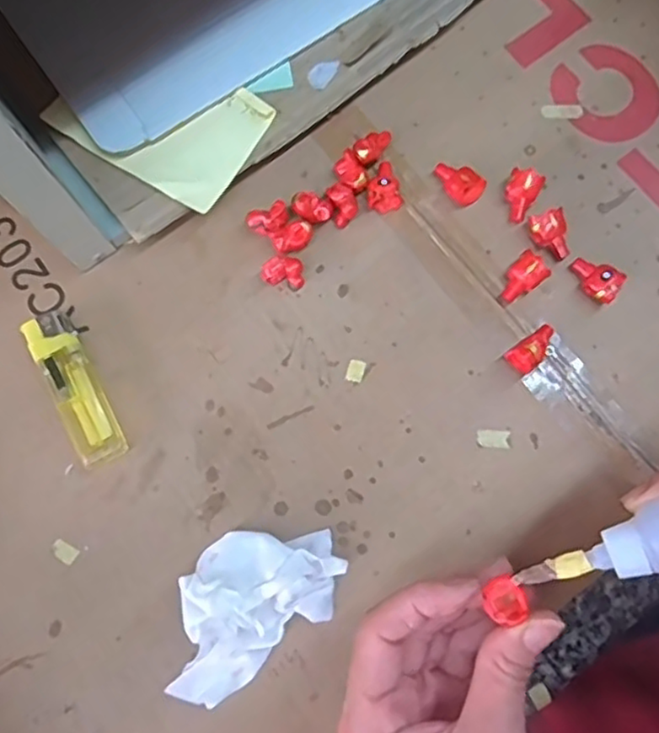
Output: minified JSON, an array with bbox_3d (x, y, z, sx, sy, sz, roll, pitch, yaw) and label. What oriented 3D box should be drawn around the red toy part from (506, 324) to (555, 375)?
[{"bbox_3d":[0.098,-0.008,0.314,0.024,0.017,0.013,-39,81,-5],"label":"red toy part"}]

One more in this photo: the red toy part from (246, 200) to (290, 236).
[{"bbox_3d":[-0.031,-0.073,0.335,0.021,0.011,0.016,-16,80,-1],"label":"red toy part"}]

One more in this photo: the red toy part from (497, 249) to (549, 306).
[{"bbox_3d":[0.093,-0.043,0.322,0.025,0.015,0.016,-41,81,-6],"label":"red toy part"}]

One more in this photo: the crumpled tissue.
[{"bbox_3d":[-0.036,0.103,0.289,0.086,0.027,0.055,-35,81,-5],"label":"crumpled tissue"}]

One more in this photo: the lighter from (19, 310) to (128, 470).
[{"bbox_3d":[-0.124,0.010,0.320,0.022,0.009,0.079,-28,80,-4],"label":"lighter"}]

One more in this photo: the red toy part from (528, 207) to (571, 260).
[{"bbox_3d":[0.111,-0.065,0.329,0.017,0.013,0.022,-15,80,-1],"label":"red toy part"}]

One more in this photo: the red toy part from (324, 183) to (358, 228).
[{"bbox_3d":[0.007,-0.083,0.337,0.013,0.011,0.020,-18,80,-2],"label":"red toy part"}]

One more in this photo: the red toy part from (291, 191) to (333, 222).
[{"bbox_3d":[-0.009,-0.080,0.336,0.021,0.012,0.014,28,82,6],"label":"red toy part"}]

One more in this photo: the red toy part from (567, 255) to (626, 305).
[{"bbox_3d":[0.131,-0.044,0.323,0.026,0.014,0.015,44,84,8],"label":"red toy part"}]

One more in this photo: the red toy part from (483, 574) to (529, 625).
[{"bbox_3d":[0.063,0.083,0.236,0.013,0.008,0.015,-31,81,-4],"label":"red toy part"}]

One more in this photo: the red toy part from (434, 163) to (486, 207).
[{"bbox_3d":[0.065,-0.094,0.337,0.027,0.012,0.016,29,82,6],"label":"red toy part"}]

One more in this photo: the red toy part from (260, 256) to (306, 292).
[{"bbox_3d":[-0.024,-0.047,0.329,0.021,0.013,0.016,-11,80,-1],"label":"red toy part"}]

